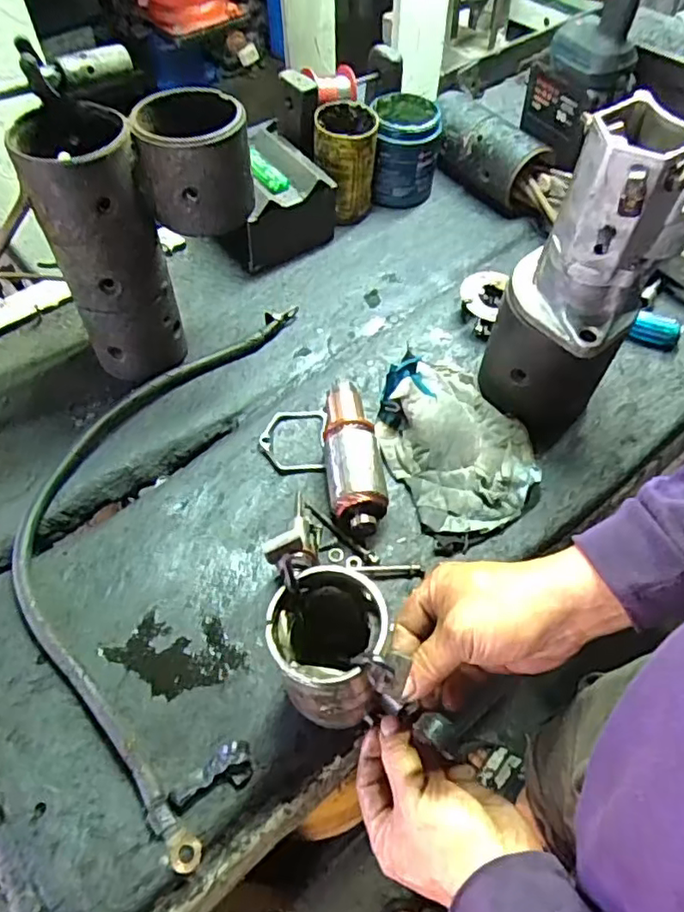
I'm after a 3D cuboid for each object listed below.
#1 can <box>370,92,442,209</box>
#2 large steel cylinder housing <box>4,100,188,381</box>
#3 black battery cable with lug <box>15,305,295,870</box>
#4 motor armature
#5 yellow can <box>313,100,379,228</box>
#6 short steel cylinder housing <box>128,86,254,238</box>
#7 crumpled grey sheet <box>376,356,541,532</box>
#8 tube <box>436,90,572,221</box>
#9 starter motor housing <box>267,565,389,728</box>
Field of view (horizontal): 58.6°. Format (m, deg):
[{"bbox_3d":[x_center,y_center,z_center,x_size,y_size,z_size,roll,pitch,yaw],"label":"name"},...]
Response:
[{"bbox_3d":[0.078,-0.384,0.767,0.079,0.100,0.085,0,55,0],"label":"can"},{"bbox_3d":[-0.202,-0.178,0.537,0.086,0.212,0.091,-13,56,-9],"label":"large steel cylinder housing"},{"bbox_3d":[-0.172,0.046,0.528,0.195,0.027,0.500,3,55,2],"label":"black battery cable with lug"},{"bbox_3d":[0.009,-0.004,0.557,0.050,0.044,0.154,-6,55,-4],"label":"motor armature"},{"bbox_3d":[0.004,-0.351,0.735,0.072,0.106,0.090,-1,55,-1],"label":"yellow can"},{"bbox_3d":[-0.118,-0.243,0.502,0.090,0.081,0.087,-12,56,-8],"label":"short steel cylinder housing"},{"bbox_3d":[0.109,-0.020,0.562,0.132,0.049,0.178,-20,57,-13],"label":"crumpled grey sheet"},{"bbox_3d":[0.195,-0.385,0.780,0.071,0.076,0.211,-31,60,-20],"label":"tube"},{"bbox_3d":[-0.003,0.129,0.416,0.068,0.108,0.078,-4,51,9],"label":"starter motor housing"}]

